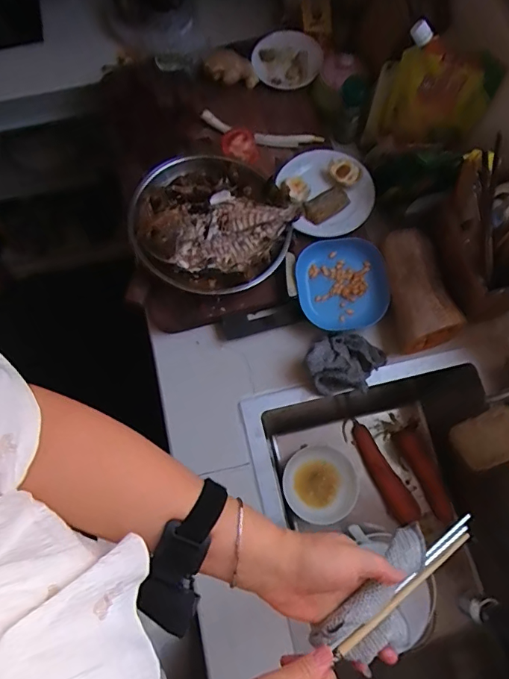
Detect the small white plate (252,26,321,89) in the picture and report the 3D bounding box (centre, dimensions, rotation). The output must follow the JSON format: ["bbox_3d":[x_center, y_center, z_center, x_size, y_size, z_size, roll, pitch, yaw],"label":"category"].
[{"bbox_3d":[0.054,-0.475,0.776,0.115,0.030,0.097,-5,73,0],"label":"small white plate"}]

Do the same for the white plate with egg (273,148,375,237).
[{"bbox_3d":[0.109,-0.233,0.702,0.135,0.015,0.150,-16,73,-4],"label":"white plate with egg"}]

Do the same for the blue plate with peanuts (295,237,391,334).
[{"bbox_3d":[0.127,-0.079,0.671,0.128,0.025,0.134,-14,73,-3],"label":"blue plate with peanuts"}]

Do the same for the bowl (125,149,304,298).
[{"bbox_3d":[-0.063,-0.173,0.677,0.223,0.057,0.222,0,73,1],"label":"bowl"}]

